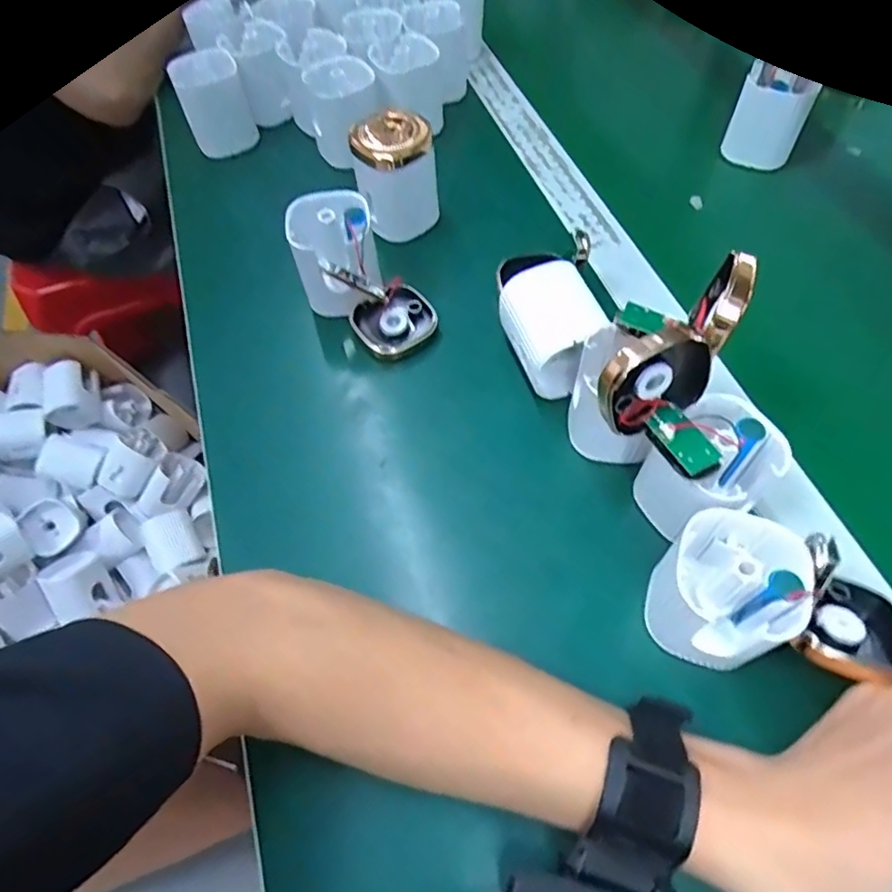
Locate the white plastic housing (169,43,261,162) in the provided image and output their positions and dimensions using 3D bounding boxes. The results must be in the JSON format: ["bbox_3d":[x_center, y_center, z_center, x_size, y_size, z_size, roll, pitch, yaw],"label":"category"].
[{"bbox_3d":[-0.206,-0.303,0.531,0.055,0.077,0.040,-23,58,-10],"label":"white plastic housing"}]

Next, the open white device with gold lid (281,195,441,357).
[{"bbox_3d":[-0.060,-0.116,0.409,0.063,0.072,0.098,-35,61,-17],"label":"open white device with gold lid"}]

